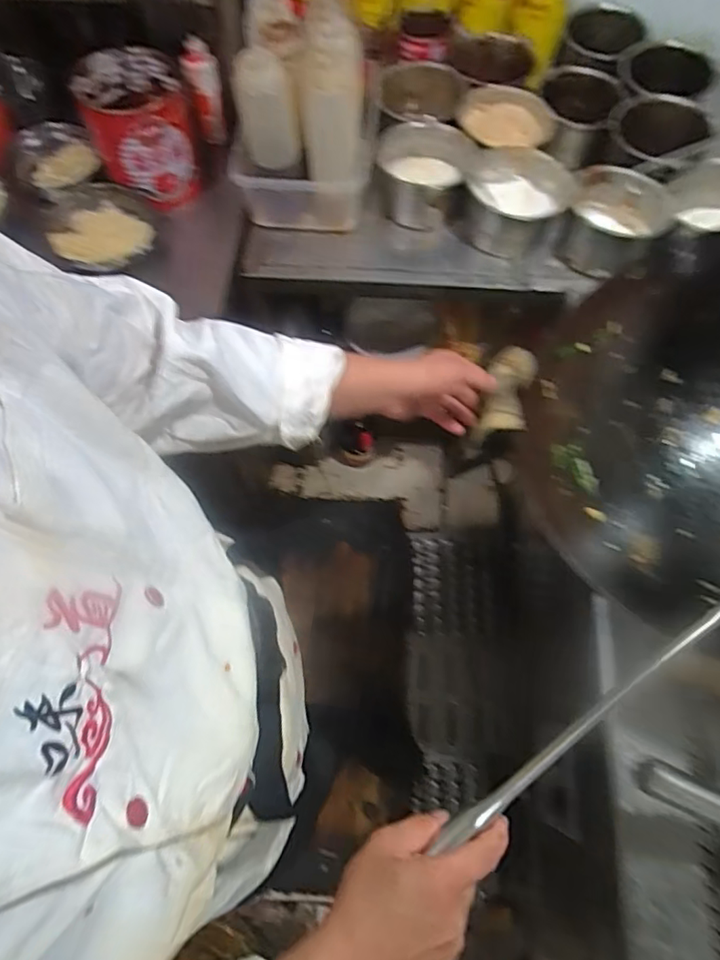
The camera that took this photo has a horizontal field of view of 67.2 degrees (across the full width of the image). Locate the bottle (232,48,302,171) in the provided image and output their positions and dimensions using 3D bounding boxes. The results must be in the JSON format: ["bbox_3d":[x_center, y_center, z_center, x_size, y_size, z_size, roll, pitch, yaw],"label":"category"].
[{"bbox_3d":[-0.131,-0.510,0.753,0.076,0.128,0.055,-10,67,-4],"label":"bottle"}]

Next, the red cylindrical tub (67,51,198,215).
[{"bbox_3d":[-0.347,-0.555,0.871,0.150,0.158,0.161,-9,67,-4],"label":"red cylindrical tub"}]

